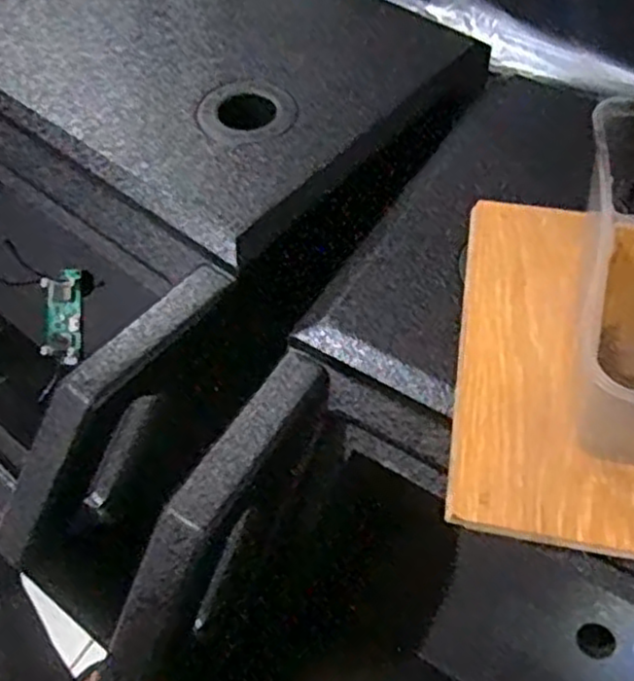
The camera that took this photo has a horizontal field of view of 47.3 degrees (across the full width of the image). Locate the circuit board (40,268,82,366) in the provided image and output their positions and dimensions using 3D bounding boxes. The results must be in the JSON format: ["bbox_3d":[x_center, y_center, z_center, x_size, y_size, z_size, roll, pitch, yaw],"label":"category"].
[{"bbox_3d":[-0.243,-0.023,0.687,0.045,0.008,0.087,6,97,18],"label":"circuit board"}]

